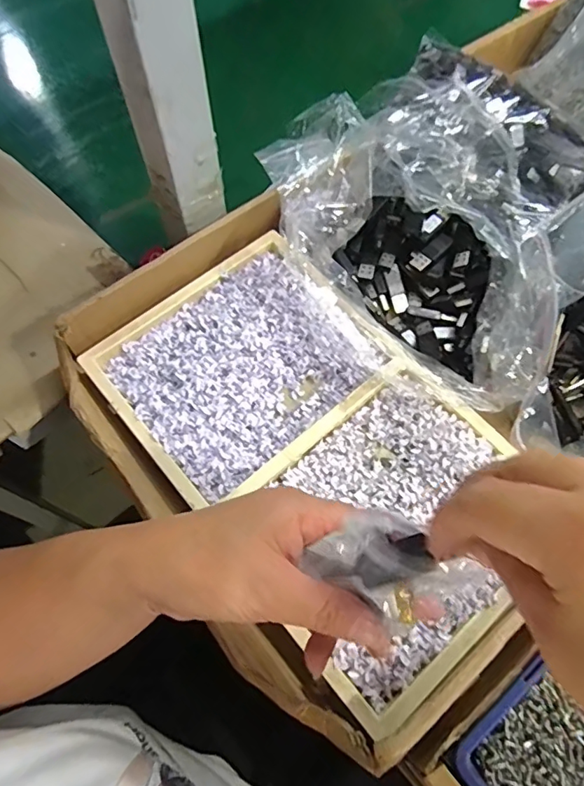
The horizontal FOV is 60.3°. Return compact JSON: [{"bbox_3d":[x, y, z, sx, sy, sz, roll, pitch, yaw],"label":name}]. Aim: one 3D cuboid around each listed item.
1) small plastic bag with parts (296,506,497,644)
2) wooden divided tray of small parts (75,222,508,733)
[{"bbox_3d":[0.039,0.074,0.212,0.056,0.045,0.036,36,71,16],"label":"small plastic bag with parts"},{"bbox_3d":[0.014,0.030,0.359,0.194,0.031,0.326,-39,70,-15],"label":"wooden divided tray of small parts"}]

